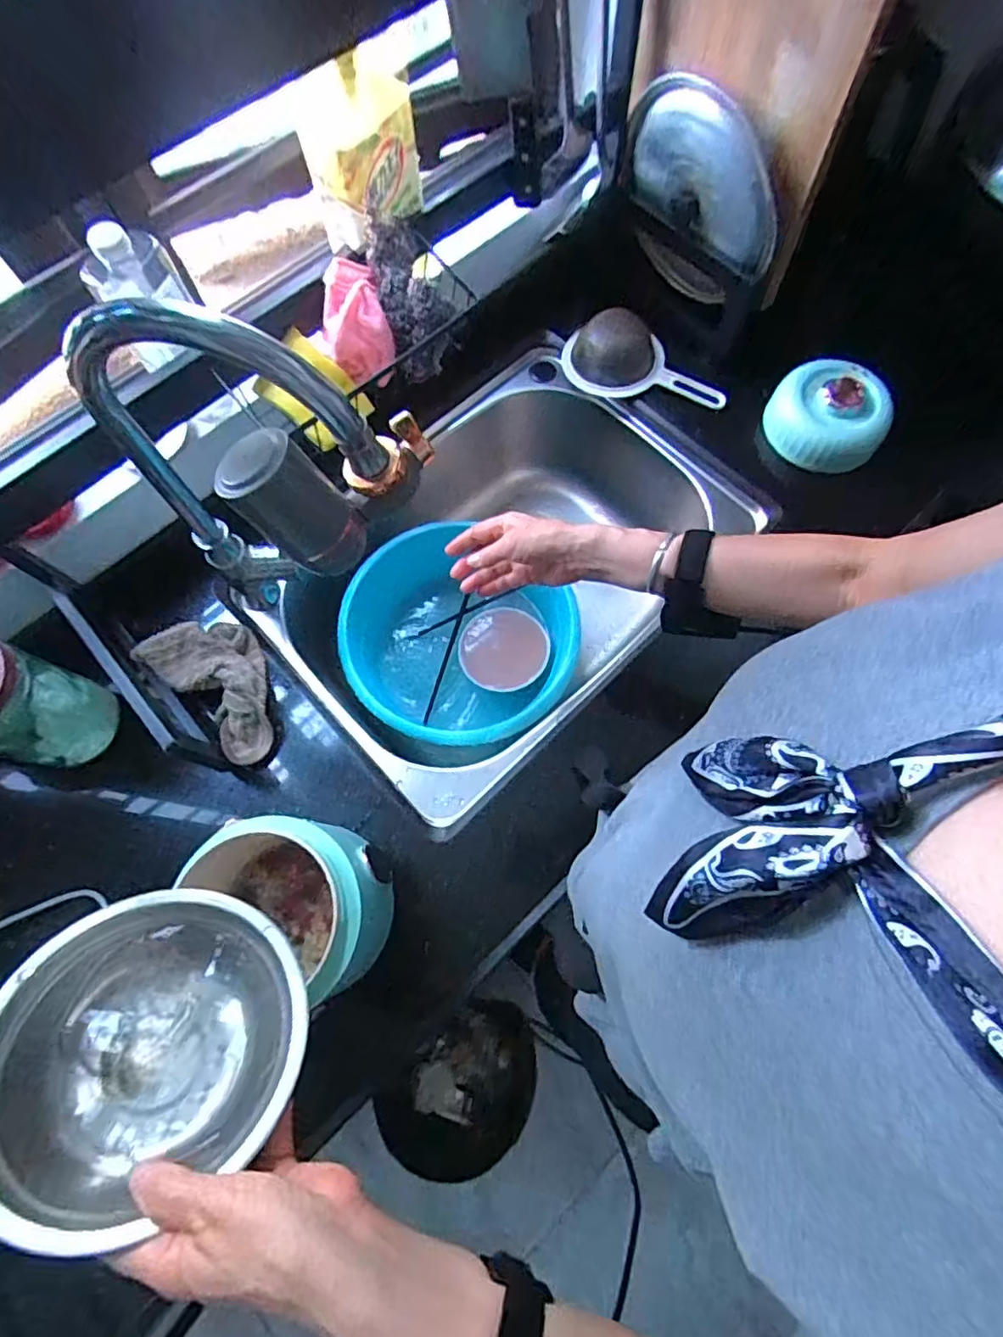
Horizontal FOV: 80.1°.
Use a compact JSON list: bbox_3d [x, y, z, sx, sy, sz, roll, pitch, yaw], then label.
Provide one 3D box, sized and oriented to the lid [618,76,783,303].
[{"bbox_3d":[0.221,-0.526,0.676,0.038,0.214,0.199,-42,75,-12],"label":"lid"}]

